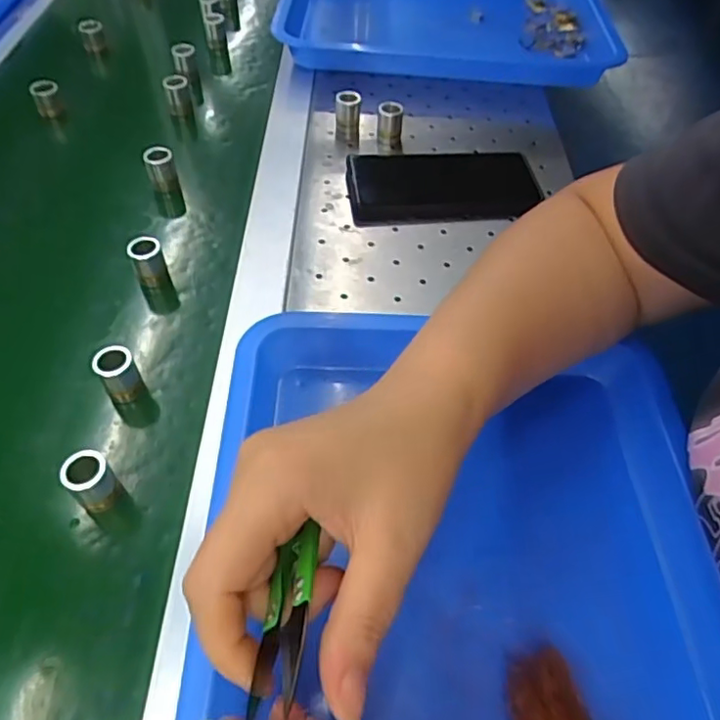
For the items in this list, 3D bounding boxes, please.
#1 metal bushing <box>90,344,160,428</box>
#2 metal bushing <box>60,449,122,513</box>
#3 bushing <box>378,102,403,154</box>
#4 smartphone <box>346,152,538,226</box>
[{"bbox_3d":[-0.148,0.011,0.365,0.023,0.032,0.026,-28,59,-25],"label":"metal bushing"},{"bbox_3d":[-0.146,0.066,0.321,0.022,0.034,0.021,-31,60,-26],"label":"metal bushing"},{"bbox_3d":[0.027,-0.216,0.547,0.022,0.039,0.021,2,51,-3],"label":"bushing"},{"bbox_3d":[0.070,-0.157,0.513,0.160,0.016,0.092,-7,52,-6],"label":"smartphone"}]

